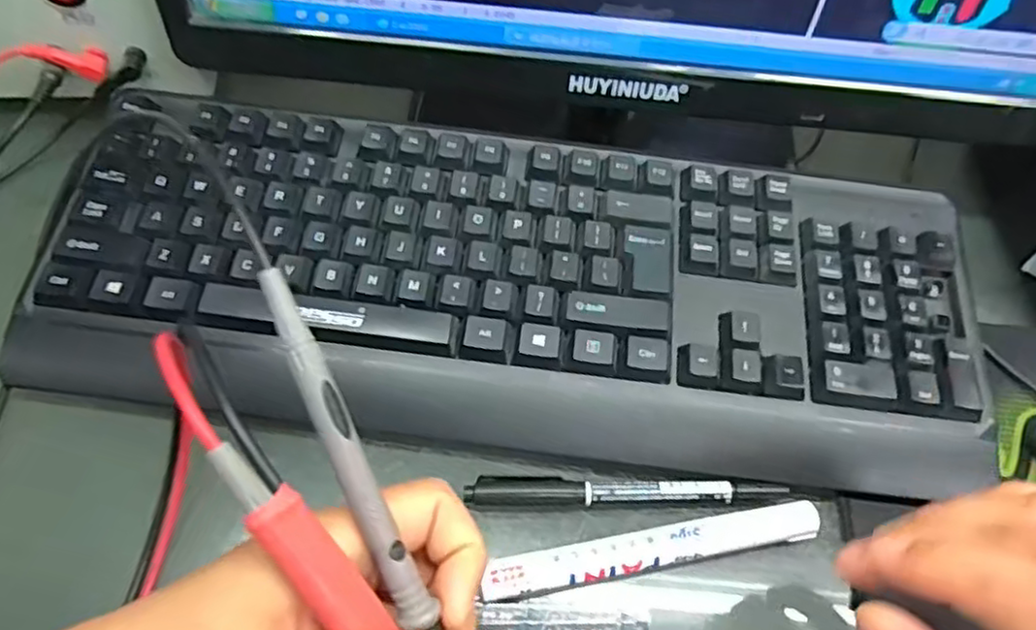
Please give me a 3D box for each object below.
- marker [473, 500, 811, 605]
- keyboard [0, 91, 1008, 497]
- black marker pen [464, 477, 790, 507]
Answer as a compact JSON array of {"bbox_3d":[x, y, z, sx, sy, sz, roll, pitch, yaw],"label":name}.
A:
[{"bbox_3d":[0.057,0.096,0.283,0.139,0.015,0.017,-7,60,-9],"label":"marker"},{"bbox_3d":[0.000,-0.016,0.327,0.427,0.026,0.154,8,66,1],"label":"keyboard"},{"bbox_3d":[0.046,0.076,0.298,0.134,0.010,0.012,1,59,-4],"label":"black marker pen"}]

